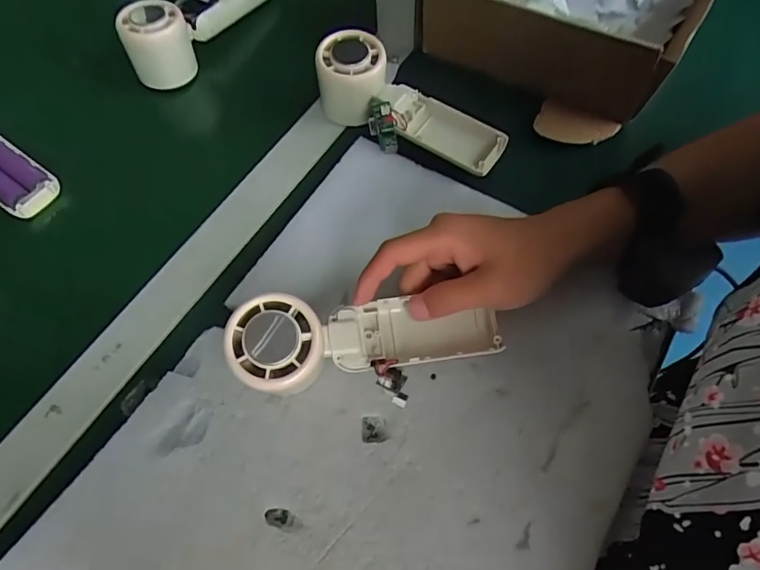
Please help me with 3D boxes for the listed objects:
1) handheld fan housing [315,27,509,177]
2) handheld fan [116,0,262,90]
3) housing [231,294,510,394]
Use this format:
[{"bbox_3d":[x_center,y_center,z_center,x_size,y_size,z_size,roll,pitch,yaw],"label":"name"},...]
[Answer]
[{"bbox_3d":[0.020,-0.140,0.409,0.163,0.053,0.058,31,68,16],"label":"handheld fan housing"},{"bbox_3d":[-0.173,-0.259,0.484,0.050,0.065,0.164,31,68,16],"label":"handheld fan"},{"bbox_3d":[-0.007,0.034,0.310,0.161,0.025,0.051,0,62,-17],"label":"housing"}]

